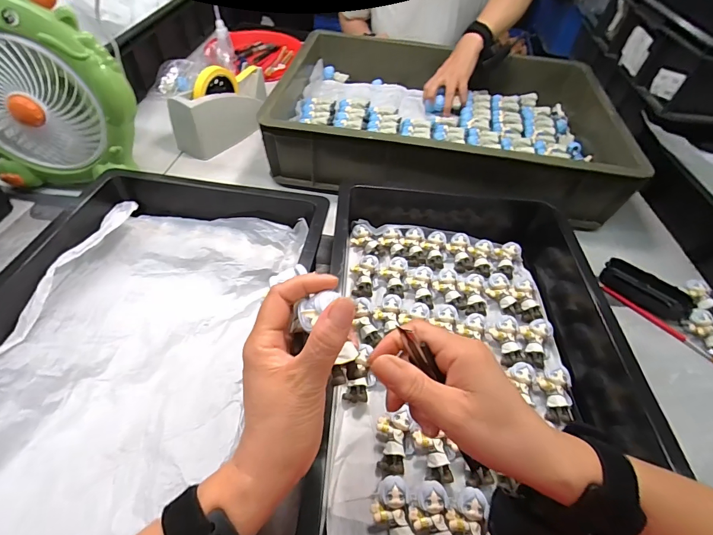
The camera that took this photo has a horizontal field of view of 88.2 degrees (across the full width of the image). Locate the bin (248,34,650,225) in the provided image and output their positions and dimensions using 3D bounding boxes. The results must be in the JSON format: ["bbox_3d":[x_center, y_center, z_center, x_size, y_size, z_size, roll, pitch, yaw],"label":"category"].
[{"bbox_3d":[0.157,-0.285,0.697,0.575,0.113,0.407,7,50,1],"label":"bin"}]

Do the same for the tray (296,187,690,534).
[{"bbox_3d":[0.145,0.068,0.429,0.350,0.082,0.502,6,50,0],"label":"tray"}]

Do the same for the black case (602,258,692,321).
[{"bbox_3d":[0.400,0.031,0.512,0.107,0.028,0.038,36,56,23],"label":"black case"}]

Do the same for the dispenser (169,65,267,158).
[{"bbox_3d":[-0.240,-0.295,0.679,0.067,0.111,0.195,34,55,22],"label":"dispenser"}]

